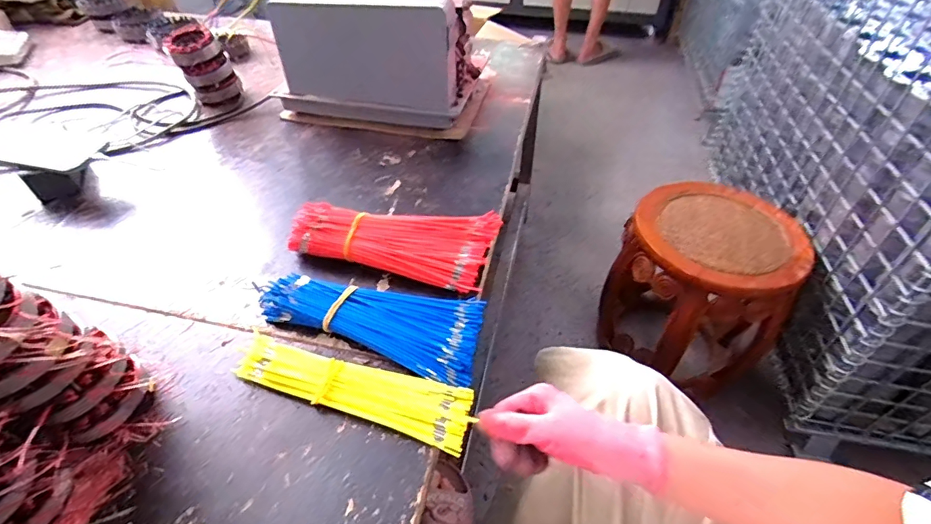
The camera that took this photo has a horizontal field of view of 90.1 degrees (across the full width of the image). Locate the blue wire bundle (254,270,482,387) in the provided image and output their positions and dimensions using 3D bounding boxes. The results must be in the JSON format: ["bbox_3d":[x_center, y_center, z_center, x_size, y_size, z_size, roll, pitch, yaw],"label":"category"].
[{"bbox_3d":[-0.102,0.059,0.507,0.239,0.034,0.089,12,46,12],"label":"blue wire bundle"}]

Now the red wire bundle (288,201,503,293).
[{"bbox_3d":[-0.089,-0.029,0.583,0.244,0.047,0.104,12,46,12],"label":"red wire bundle"}]

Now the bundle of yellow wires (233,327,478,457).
[{"bbox_3d":[-0.112,0.122,0.459,0.241,0.018,0.055,14,46,13],"label":"bundle of yellow wires"}]

